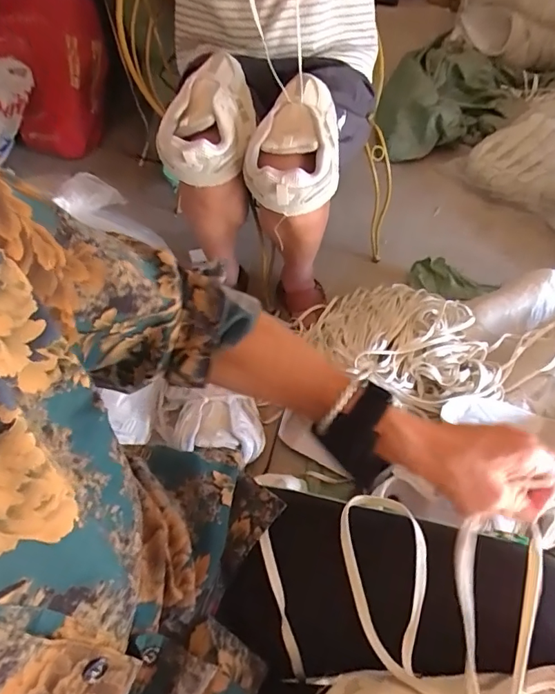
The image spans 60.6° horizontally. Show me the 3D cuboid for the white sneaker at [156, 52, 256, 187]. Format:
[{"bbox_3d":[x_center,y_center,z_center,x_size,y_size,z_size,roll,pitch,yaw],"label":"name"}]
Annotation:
[{"bbox_3d":[-0.105,-0.375,0.778,0.128,0.086,0.264,4,55,2],"label":"white sneaker"}]

